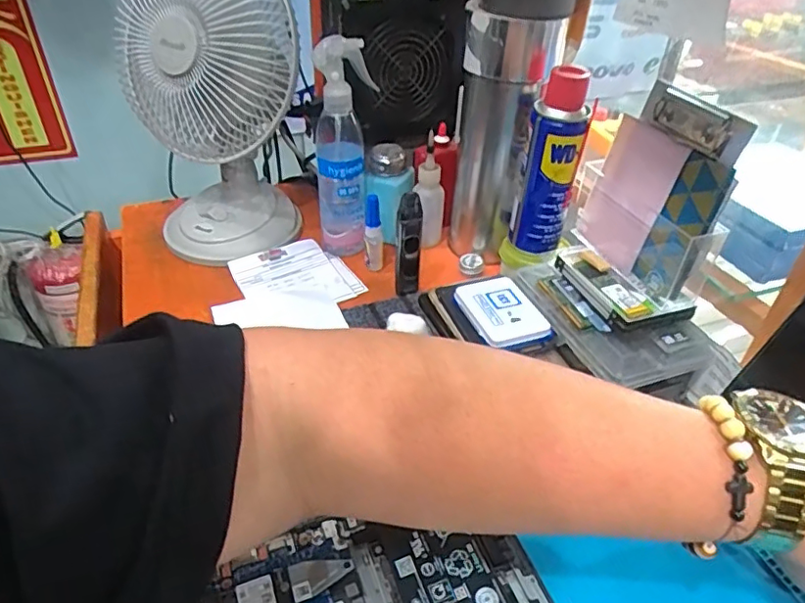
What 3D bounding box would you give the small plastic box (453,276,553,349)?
[{"bbox_3d":[0.085,0.008,0.487,0.060,0.010,0.082,-12,41,-18],"label":"small plastic box"}]

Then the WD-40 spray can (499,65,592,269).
[{"bbox_3d":[0.132,-0.112,0.525,0.053,0.184,0.047,11,40,10],"label":"WD-40 spray can"}]

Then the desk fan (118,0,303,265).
[{"bbox_3d":[-0.184,-0.190,0.571,0.148,0.269,0.125,-12,41,-17],"label":"desk fan"}]

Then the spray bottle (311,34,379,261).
[{"bbox_3d":[-0.061,-0.157,0.592,0.058,0.215,0.066,1,39,-2],"label":"spray bottle"}]

